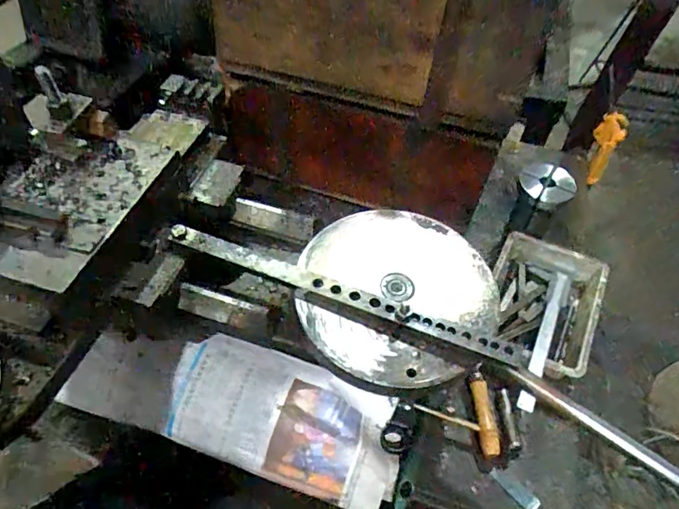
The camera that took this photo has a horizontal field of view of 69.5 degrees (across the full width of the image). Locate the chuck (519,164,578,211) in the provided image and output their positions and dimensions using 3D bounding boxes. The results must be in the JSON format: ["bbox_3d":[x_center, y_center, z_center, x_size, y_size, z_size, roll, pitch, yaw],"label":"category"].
[{"bbox_3d":[0.265,-0.088,0.626,0.068,0.048,0.038,33,56,20],"label":"chuck"}]

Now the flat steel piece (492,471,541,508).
[{"bbox_3d":[0.171,0.229,0.476,0.016,0.006,0.048,-42,61,-18],"label":"flat steel piece"}]

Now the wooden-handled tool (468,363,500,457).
[{"bbox_3d":[0.150,0.164,0.515,0.020,0.017,0.090,-2,52,-6],"label":"wooden-handled tool"}]

